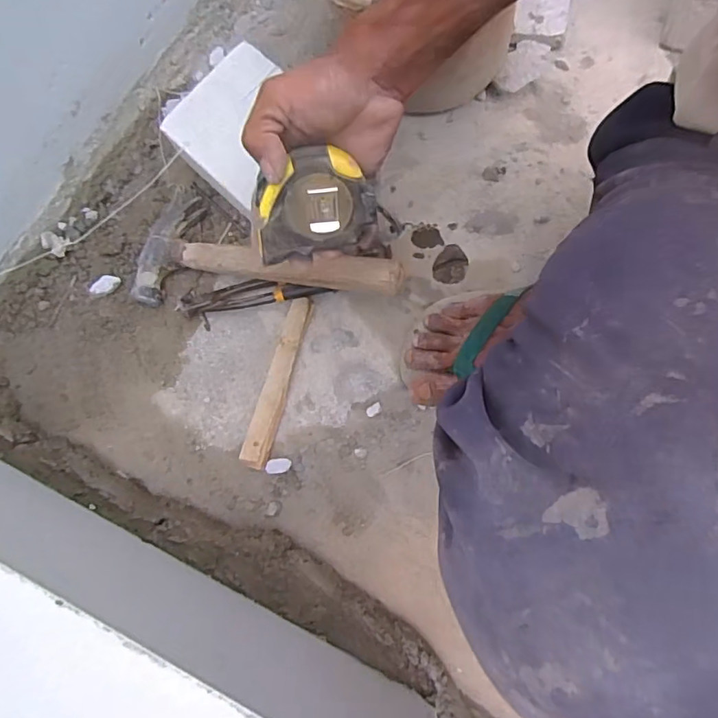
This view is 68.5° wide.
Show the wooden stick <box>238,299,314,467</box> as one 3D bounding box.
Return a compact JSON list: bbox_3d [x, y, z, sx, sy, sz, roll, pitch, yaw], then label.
[{"bbox_3d":[-0.084,0.021,0.558,0.024,0.023,0.186,14,76,7],"label":"wooden stick"}]

